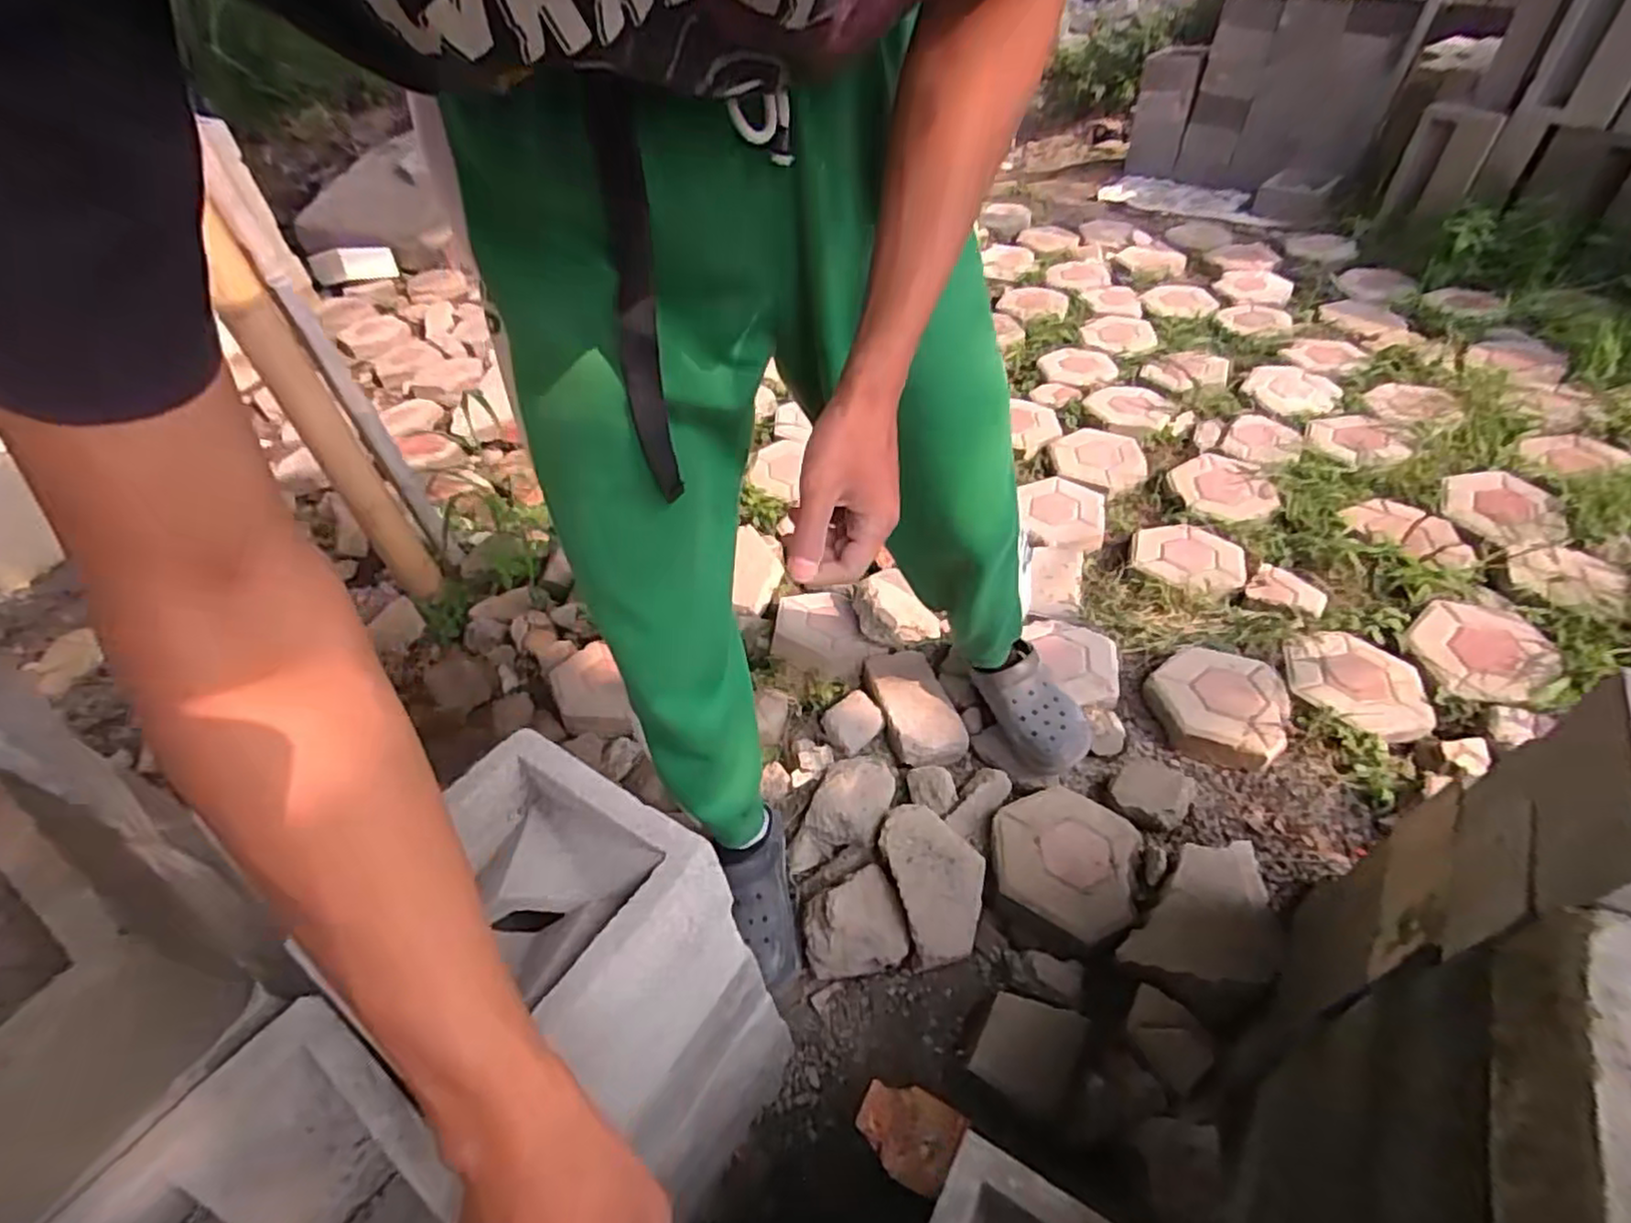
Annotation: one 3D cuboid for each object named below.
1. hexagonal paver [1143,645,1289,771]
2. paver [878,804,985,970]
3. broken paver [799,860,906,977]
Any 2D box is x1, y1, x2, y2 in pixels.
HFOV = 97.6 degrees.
[{"bbox_3d":[0.629,0.135,1.119,0.196,0.062,0.214,19,50,22],"label":"hexagonal paver"},{"bbox_3d":[0.163,0.349,0.946,0.123,0.059,0.206,-13,45,-7],"label":"paver"},{"bbox_3d":[0.045,0.390,0.909,0.129,0.085,0.120,-14,46,-9],"label":"broken paver"}]

